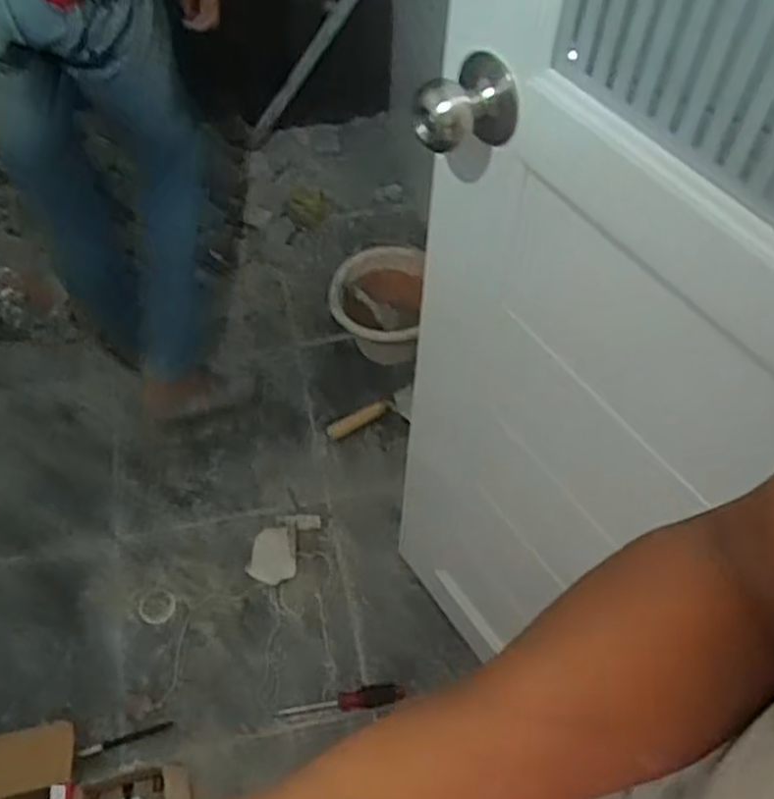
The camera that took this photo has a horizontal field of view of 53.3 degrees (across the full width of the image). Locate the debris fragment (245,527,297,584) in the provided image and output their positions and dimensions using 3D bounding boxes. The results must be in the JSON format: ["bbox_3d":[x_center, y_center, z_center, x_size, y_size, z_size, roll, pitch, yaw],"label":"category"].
[{"bbox_3d":[-0.204,0.280,1.407,0.083,0.005,0.111,10,53,3],"label":"debris fragment"}]

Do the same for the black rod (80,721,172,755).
[{"bbox_3d":[-0.408,0.532,1.208,0.139,0.007,0.015,-14,55,-14],"label":"black rod"}]

